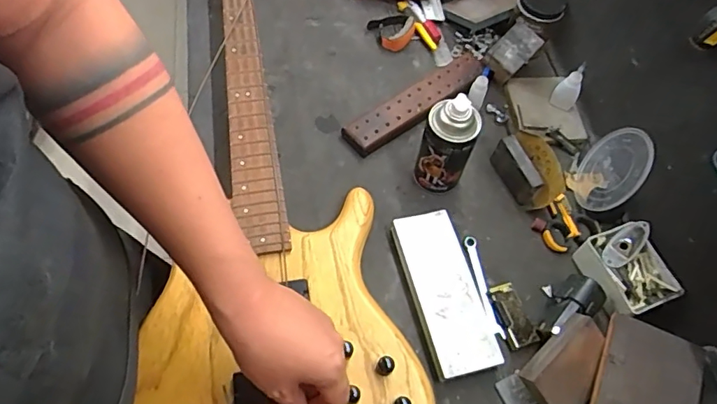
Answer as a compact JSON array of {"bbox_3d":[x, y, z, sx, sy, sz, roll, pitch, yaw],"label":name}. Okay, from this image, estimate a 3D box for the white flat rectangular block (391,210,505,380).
[{"bbox_3d":[0.101,0.107,0.615,0.079,0.023,0.197,-12,63,-10],"label":"white flat rectangular block"}]

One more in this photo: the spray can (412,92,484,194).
[{"bbox_3d":[0.110,-0.072,0.639,0.065,0.152,0.057,12,61,3],"label":"spray can"}]

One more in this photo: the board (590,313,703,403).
[{"bbox_3d":[0.306,0.189,0.534,0.100,0.010,0.118,24,62,9],"label":"board"}]

